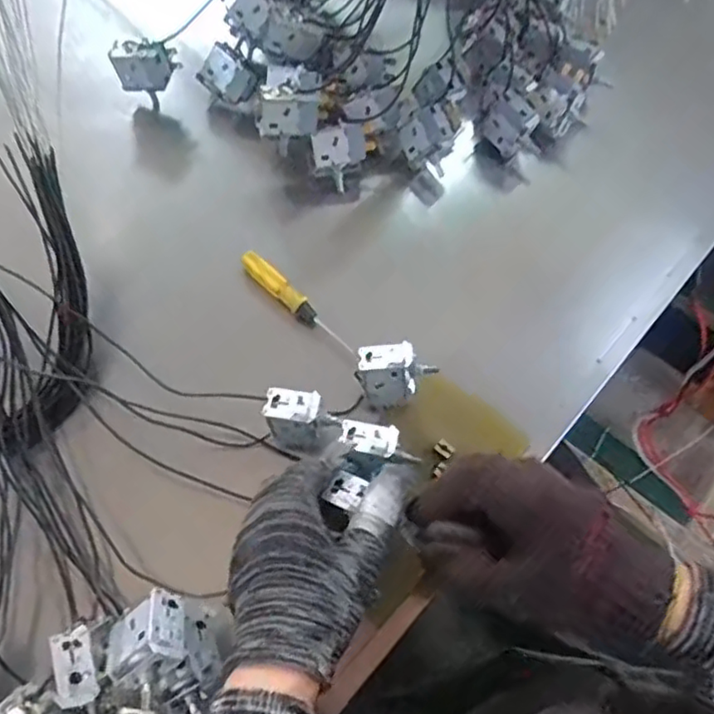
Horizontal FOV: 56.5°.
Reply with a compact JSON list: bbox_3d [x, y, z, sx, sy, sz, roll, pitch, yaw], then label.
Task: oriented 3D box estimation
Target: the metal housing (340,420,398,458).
[{"bbox_3d":[0.008,0.056,0.447,0.040,0.013,0.021,6,54,17],"label":"metal housing"}]

